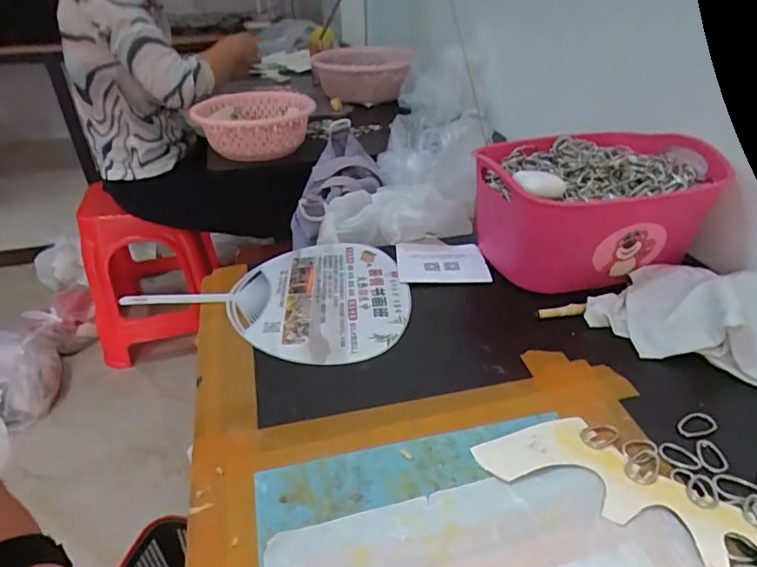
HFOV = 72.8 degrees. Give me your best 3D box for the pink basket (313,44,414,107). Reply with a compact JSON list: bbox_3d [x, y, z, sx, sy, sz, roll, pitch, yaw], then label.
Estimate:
[{"bbox_3d":[-0.043,-0.503,1.239,0.219,0.119,0.204,-6,33,-8],"label":"pink basket"}]

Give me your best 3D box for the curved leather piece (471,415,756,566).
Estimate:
[{"bbox_3d":[0.189,0.147,0.362,0.229,0.008,0.078,17,37,28],"label":"curved leather piece"}]

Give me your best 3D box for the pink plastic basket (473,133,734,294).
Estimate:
[{"bbox_3d":[0.256,-0.090,0.619,0.265,0.125,0.196,-6,33,-8],"label":"pink plastic basket"}]

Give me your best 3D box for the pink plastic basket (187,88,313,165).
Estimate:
[{"bbox_3d":[-0.238,-0.301,0.996,0.215,0.098,0.214,-9,34,-12],"label":"pink plastic basket"}]

